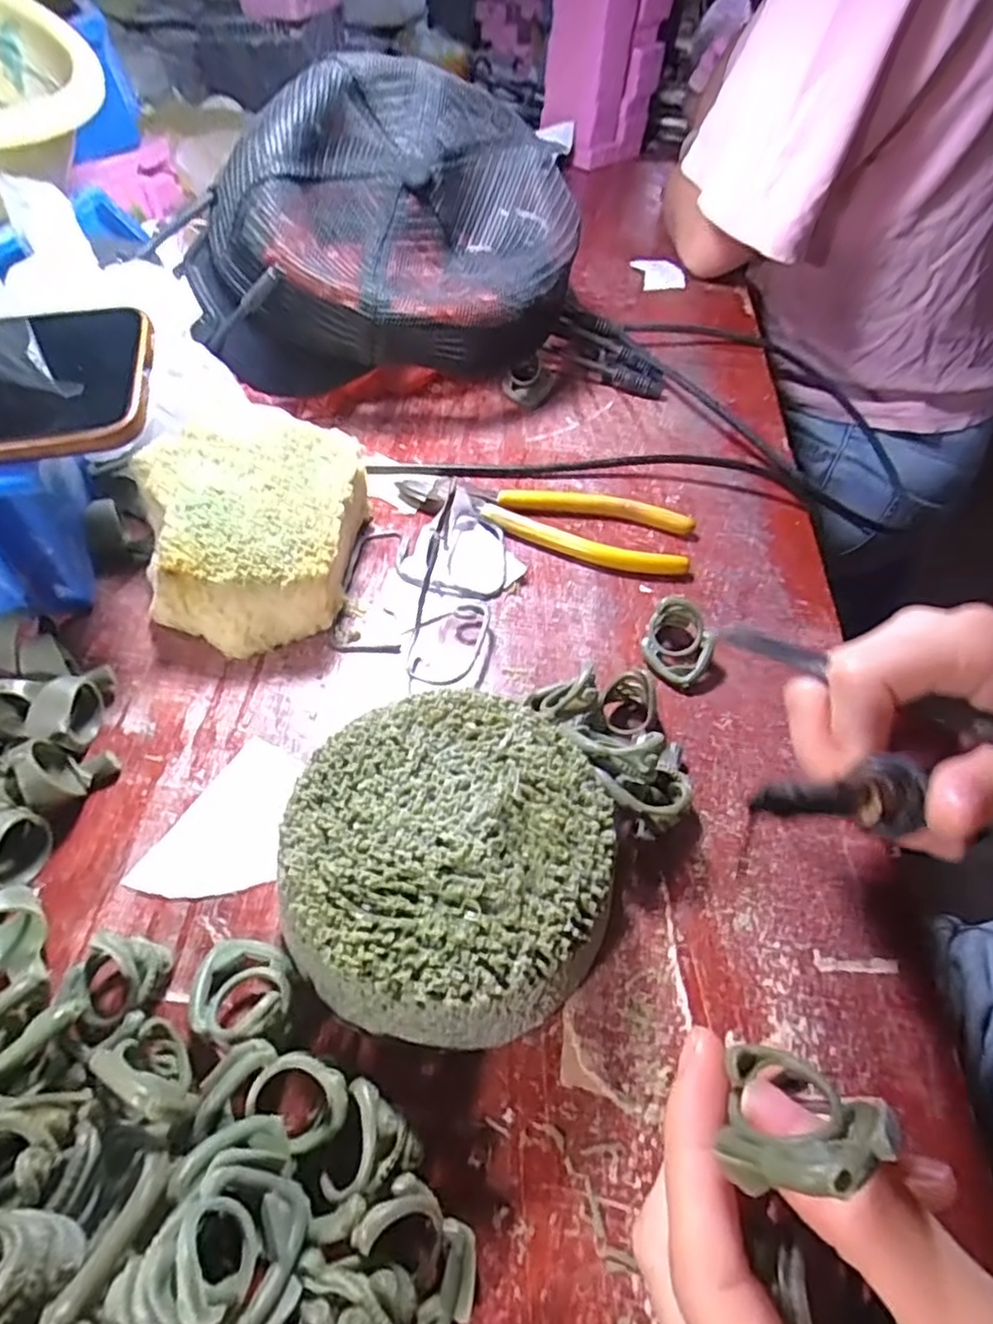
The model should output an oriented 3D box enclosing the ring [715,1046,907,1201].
[{"bbox_3d":[0.060,0.091,0.128,0.025,0.028,0.029,23,55,12],"label":"ring"}]

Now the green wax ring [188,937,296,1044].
[{"bbox_3d":[-0.076,0.099,0.197,0.033,0.021,0.028,15,54,6],"label":"green wax ring"}]

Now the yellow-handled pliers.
[{"bbox_3d":[0.025,-0.079,0.346,0.152,0.014,0.045,15,54,6],"label":"yellow-handled pliers"}]

